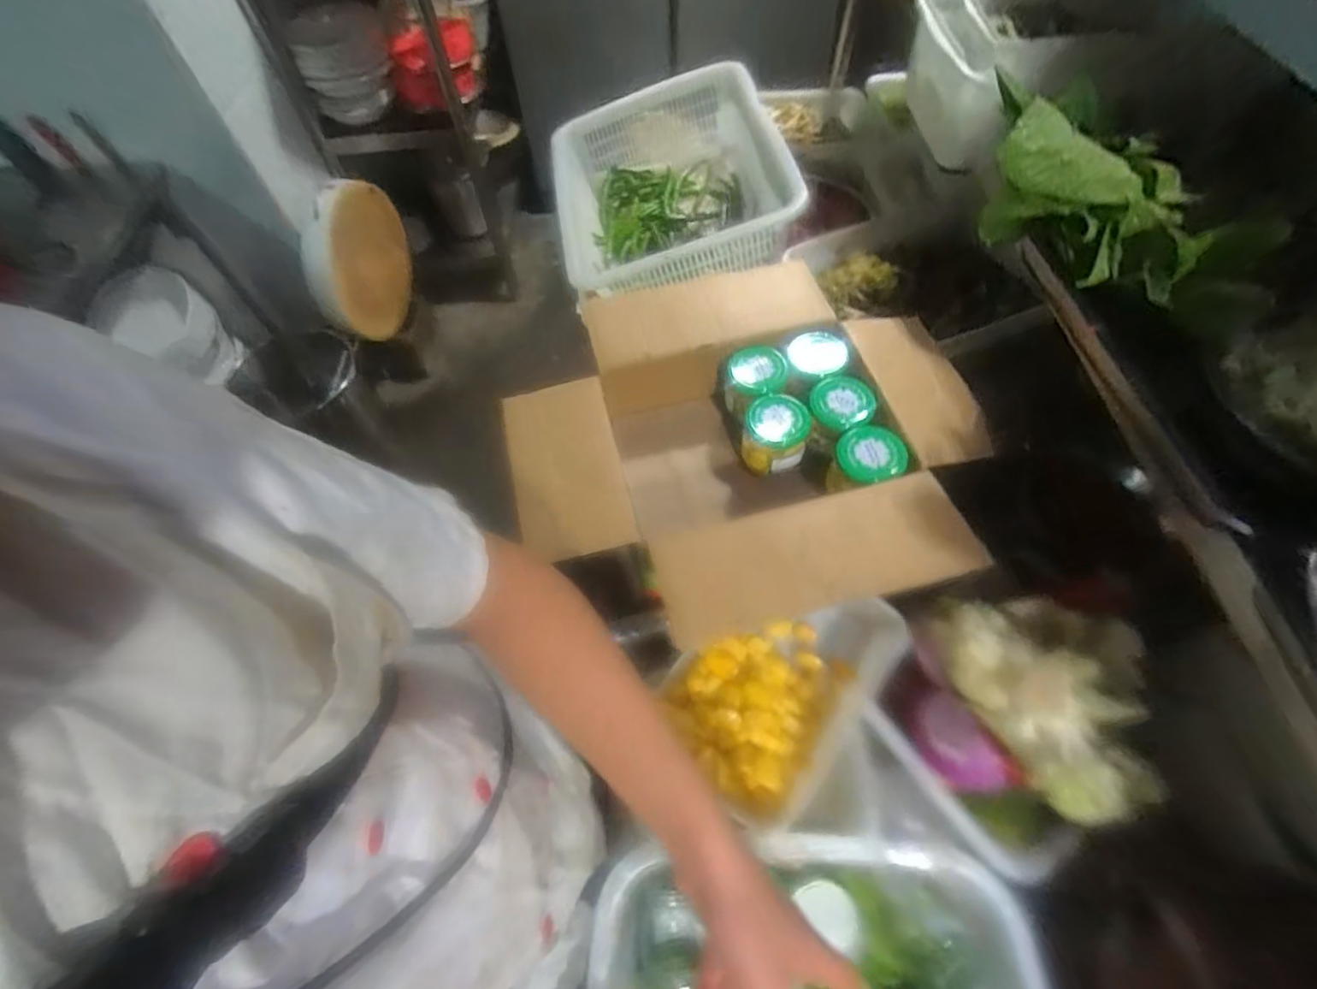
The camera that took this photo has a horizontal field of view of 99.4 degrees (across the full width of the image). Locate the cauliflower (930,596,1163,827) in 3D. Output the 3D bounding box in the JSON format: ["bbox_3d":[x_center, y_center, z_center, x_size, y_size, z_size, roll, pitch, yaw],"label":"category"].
[{"bbox_3d":[0.359,0.179,0.512,0.100,0.122,0.204,-24,61,-11],"label":"cauliflower"}]

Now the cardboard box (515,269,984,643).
[{"bbox_3d":[0.086,-0.053,0.626,0.447,0.114,0.415,-12,60,-4],"label":"cardboard box"}]

